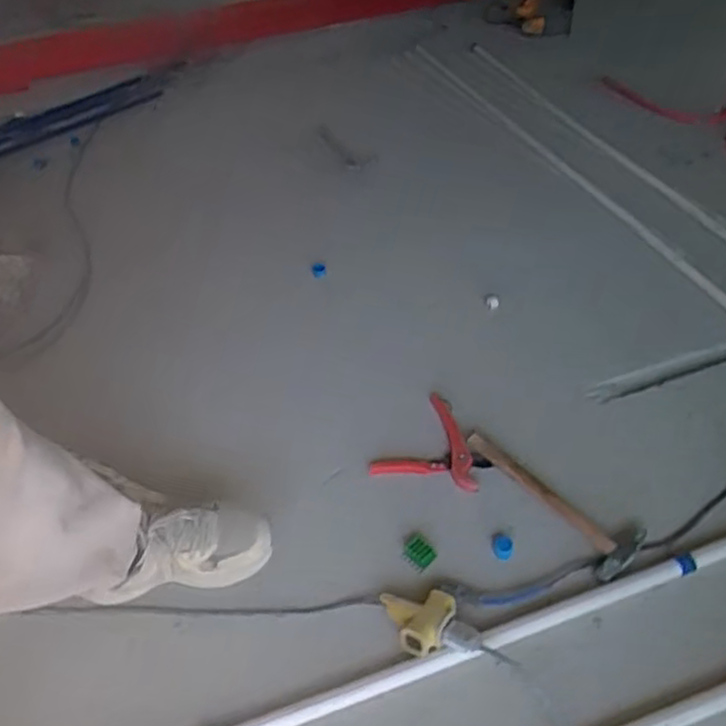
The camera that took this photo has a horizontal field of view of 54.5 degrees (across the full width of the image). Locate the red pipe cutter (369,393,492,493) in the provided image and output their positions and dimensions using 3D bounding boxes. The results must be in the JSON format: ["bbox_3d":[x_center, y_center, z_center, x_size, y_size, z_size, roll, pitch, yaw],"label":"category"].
[{"bbox_3d":[0.135,0.141,1.172,0.167,0.017,0.201,25,51,29],"label":"red pipe cutter"}]

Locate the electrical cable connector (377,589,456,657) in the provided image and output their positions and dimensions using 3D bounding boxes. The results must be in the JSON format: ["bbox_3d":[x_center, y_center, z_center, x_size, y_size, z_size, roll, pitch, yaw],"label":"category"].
[{"bbox_3d":[0.076,0.351,0.946,0.096,0.048,0.081,-4,43,2],"label":"electrical cable connector"}]

